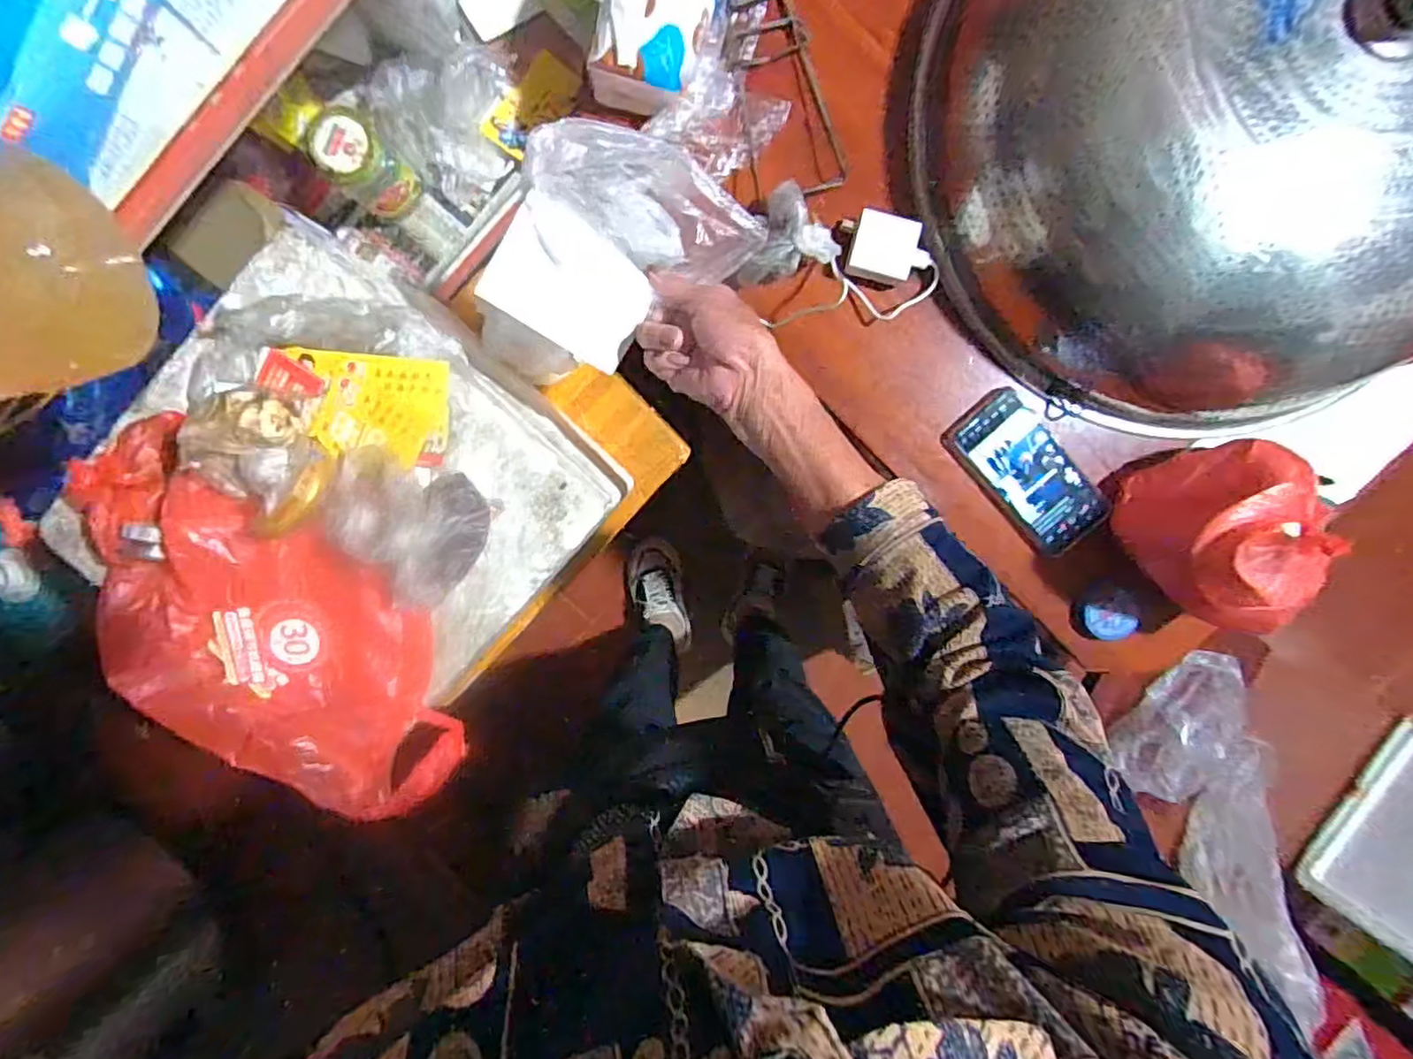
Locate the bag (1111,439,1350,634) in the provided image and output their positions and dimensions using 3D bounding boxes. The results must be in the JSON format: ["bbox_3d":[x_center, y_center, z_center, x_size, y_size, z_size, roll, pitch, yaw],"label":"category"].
[{"bbox_3d":[0.471,0.000,0.585,0.113,0.130,0.138,-34,98,3],"label":"bag"}]

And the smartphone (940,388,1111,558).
[{"bbox_3d":[0.319,-0.057,0.647,0.084,0.015,0.166,-42,97,4],"label":"smartphone"}]

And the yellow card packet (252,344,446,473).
[{"bbox_3d":[-0.230,-0.080,0.429,0.118,0.012,0.068,5,98,-3],"label":"yellow card packet"}]

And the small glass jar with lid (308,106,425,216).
[{"bbox_3d":[-0.325,-0.350,0.630,0.066,0.088,0.064,0,98,-2],"label":"small glass jar with lid"}]

